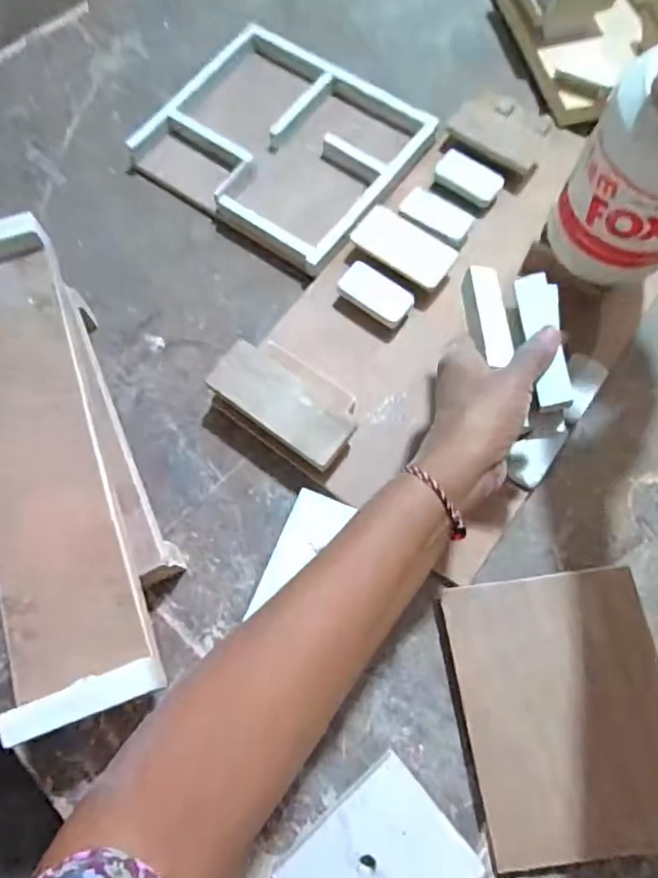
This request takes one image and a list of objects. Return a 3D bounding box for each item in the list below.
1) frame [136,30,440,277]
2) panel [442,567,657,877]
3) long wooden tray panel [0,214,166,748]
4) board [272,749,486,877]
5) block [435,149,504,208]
[{"bbox_3d":[-0.043,-0.272,0.509,0.226,0.035,0.193,33,74,11],"label":"frame"},{"bbox_3d":[0.155,0.179,0.355,0.130,0.006,0.171,-9,73,2],"label":"panel"},{"bbox_3d":[-0.191,0.004,0.356,0.080,0.025,0.331,-20,73,-5],"label":"long wooden tray panel"},{"bbox_3d":[0.029,0.263,0.338,0.100,0.024,0.081,-39,75,-12],"label":"board"},{"bbox_3d":[0.124,-0.231,0.488,0.057,0.017,0.028,33,74,10],"label":"block"}]

